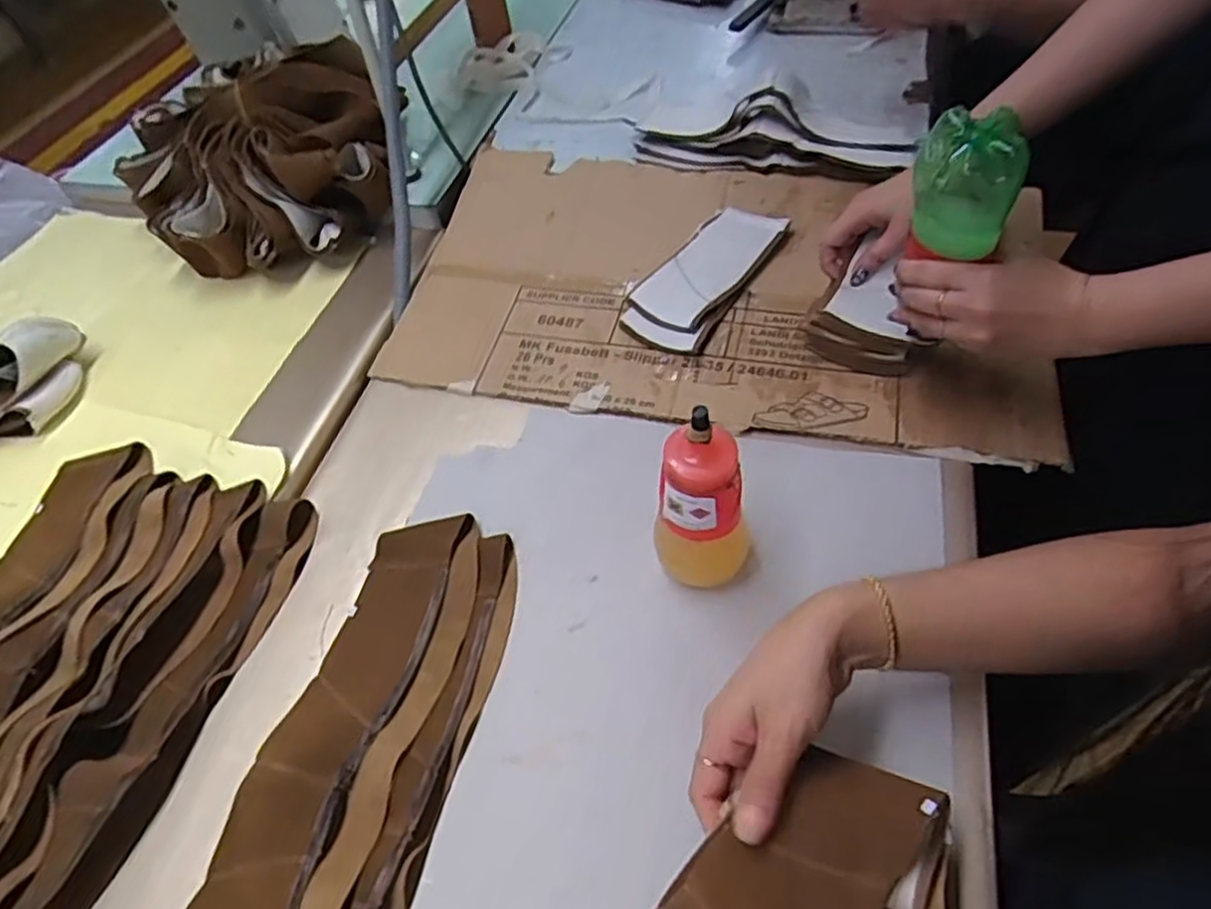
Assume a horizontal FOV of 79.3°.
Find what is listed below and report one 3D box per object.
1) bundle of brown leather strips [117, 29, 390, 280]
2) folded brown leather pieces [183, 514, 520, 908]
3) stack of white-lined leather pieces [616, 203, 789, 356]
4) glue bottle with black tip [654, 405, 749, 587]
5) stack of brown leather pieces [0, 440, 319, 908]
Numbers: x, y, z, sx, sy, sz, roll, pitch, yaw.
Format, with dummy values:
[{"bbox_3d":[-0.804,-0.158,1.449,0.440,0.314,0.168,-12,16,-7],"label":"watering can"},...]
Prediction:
[{"bbox_3d":[-0.387,-0.326,0.824,0.272,0.127,0.282,-2,52,3],"label":"bundle of brown leather strips"},{"bbox_3d":[-0.158,0.197,0.454,0.127,0.035,0.361,12,54,14],"label":"folded brown leather pieces"},{"bbox_3d":[0.093,-0.175,0.702,0.089,0.031,0.185,27,59,23],"label":"stack of white-lined leather pieces"},{"bbox_3d":[0.061,0.030,0.474,0.052,0.142,0.048,-2,52,3],"label":"glue bottle with black tip"},{"bbox_3d":[-0.389,0.153,0.504,0.249,0.038,0.376,10,53,12],"label":"stack of brown leather pieces"}]

